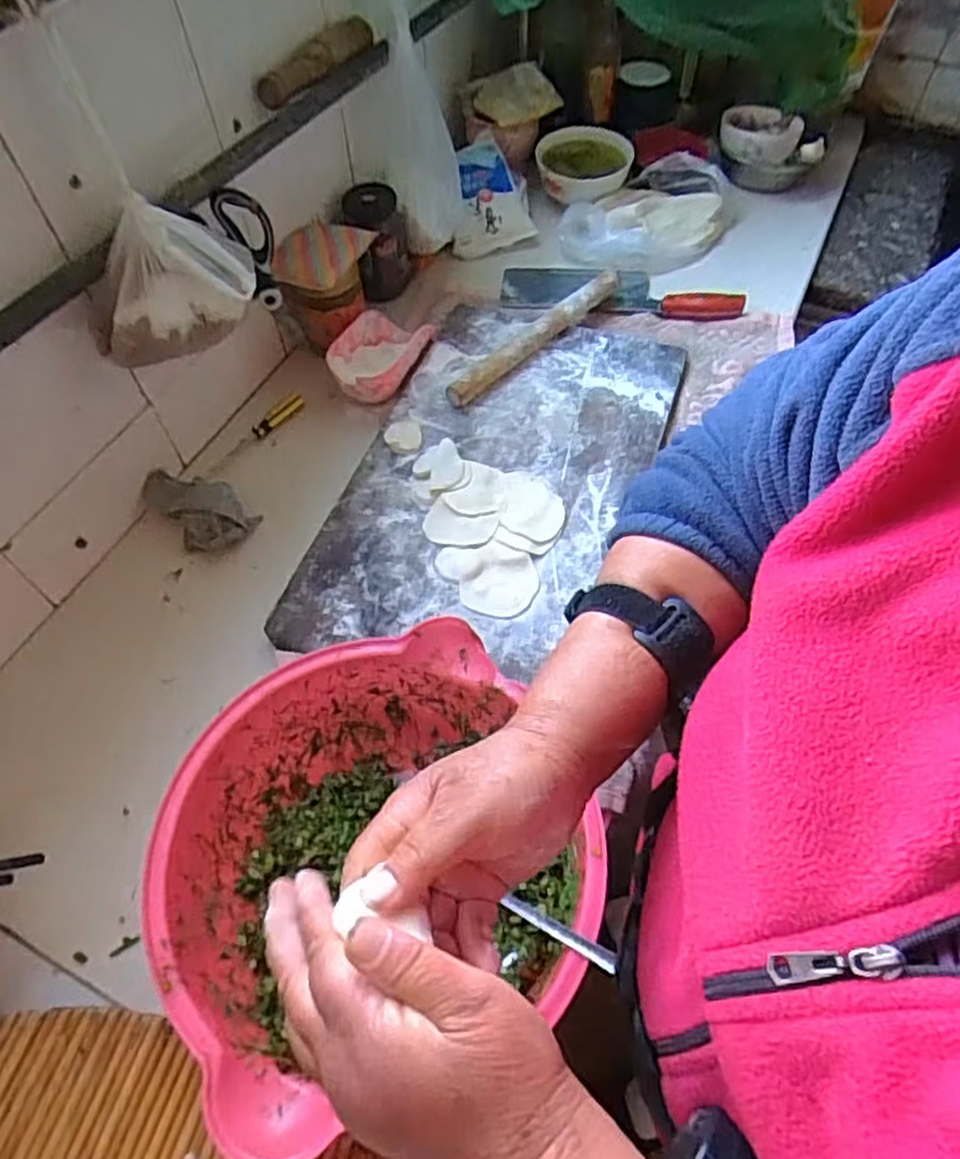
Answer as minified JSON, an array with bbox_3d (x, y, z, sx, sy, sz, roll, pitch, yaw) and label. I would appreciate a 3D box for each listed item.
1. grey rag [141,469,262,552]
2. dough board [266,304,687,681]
[{"bbox_3d":[-0.290,-0.074,0.732,0.116,0.027,0.067,25,60,17],"label":"grey rag"},{"bbox_3d":[0.031,-0.129,0.770,0.290,0.033,0.526,14,57,10],"label":"dough board"}]

